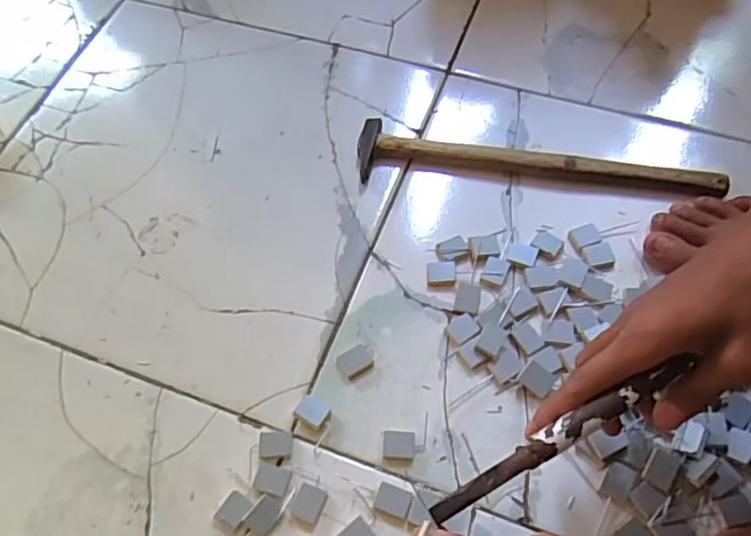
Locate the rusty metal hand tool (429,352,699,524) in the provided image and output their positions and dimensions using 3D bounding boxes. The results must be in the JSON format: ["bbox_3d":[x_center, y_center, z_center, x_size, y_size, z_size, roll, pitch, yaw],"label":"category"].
[{"bbox_3d":[0.101,0.098,0.337,0.160,0.009,0.013,-35,63,8],"label":"rusty metal hand tool"}]

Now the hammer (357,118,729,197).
[{"bbox_3d":[0.149,-0.103,0.557,0.328,0.021,0.061,3,62,6],"label":"hammer"}]

